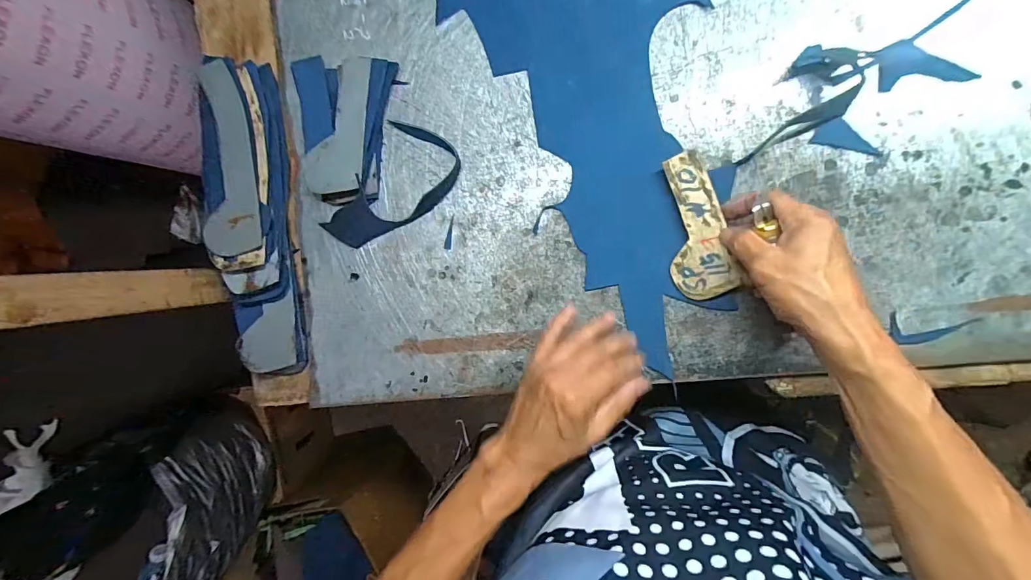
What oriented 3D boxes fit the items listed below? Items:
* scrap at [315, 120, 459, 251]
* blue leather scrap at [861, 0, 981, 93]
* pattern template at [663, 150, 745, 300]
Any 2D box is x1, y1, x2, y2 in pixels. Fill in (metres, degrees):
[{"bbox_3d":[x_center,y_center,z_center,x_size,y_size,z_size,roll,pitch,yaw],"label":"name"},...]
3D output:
[{"bbox_3d":[-0.124,-0.099,0.449,0.084,0.015,0.145,37,96,3],"label":"scrap"},{"bbox_3d":[0.365,-0.204,0.371,0.110,0.004,0.063,-30,87,10],"label":"blue leather scrap"},{"bbox_3d":[0.161,-0.056,0.398,0.053,0.004,0.130,-18,93,24],"label":"pattern template"}]

